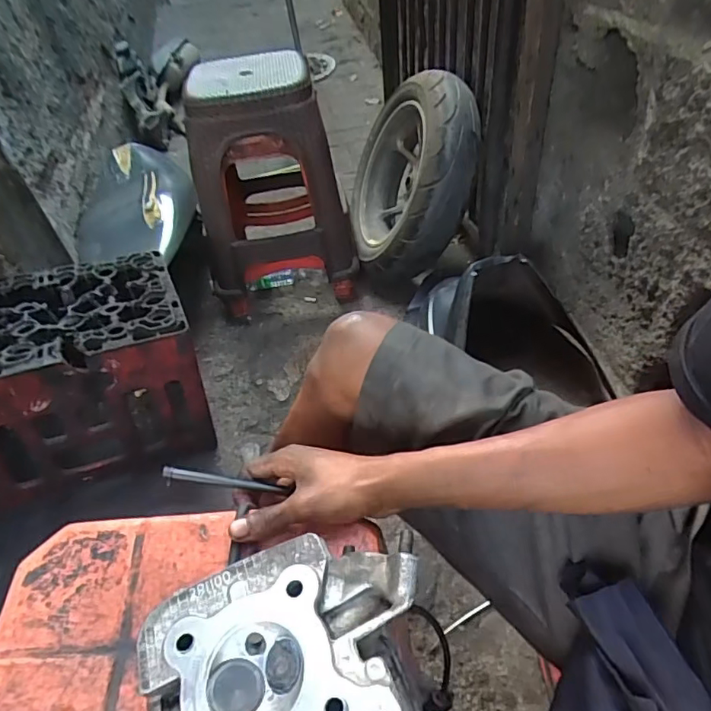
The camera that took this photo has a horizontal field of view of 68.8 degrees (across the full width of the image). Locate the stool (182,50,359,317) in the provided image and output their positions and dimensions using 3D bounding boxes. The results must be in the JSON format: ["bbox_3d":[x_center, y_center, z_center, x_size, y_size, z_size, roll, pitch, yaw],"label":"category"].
[{"bbox_3d":[-0.216,-0.437,1.318,0.353,0.489,0.350,-10,49,-2],"label":"stool"}]

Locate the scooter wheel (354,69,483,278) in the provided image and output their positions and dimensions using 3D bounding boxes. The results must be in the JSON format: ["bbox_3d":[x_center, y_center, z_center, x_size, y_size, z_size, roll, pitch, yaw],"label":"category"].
[{"bbox_3d":[0.140,-0.442,1.324,0.164,0.500,0.458,10,46,-23],"label":"scooter wheel"}]

